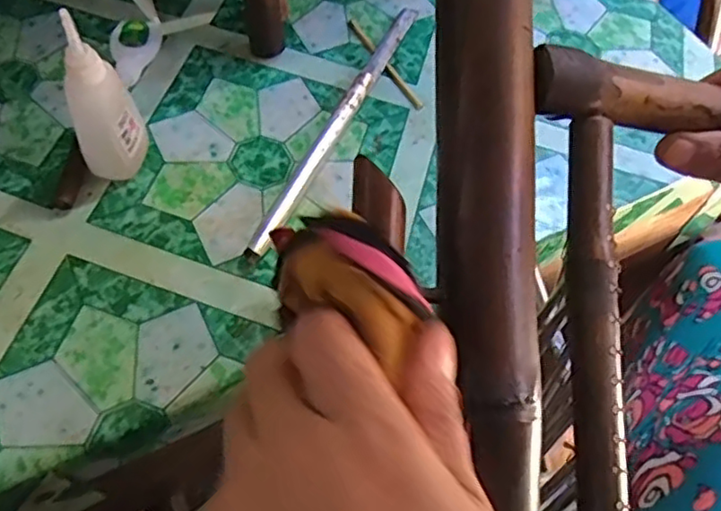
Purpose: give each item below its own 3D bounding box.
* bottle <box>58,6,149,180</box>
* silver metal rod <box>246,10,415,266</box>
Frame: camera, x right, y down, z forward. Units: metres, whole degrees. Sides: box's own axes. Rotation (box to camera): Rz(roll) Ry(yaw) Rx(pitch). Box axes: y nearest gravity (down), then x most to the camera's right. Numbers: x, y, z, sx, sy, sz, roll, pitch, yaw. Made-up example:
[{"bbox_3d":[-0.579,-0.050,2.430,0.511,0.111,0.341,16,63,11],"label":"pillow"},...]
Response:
[{"bbox_3d":[-0.145,-0.085,0.356,0.037,0.101,0.030,-21,62,-16],"label":"bottle"},{"bbox_3d":[-0.013,-0.090,0.420,0.015,0.012,0.232,23,60,11],"label":"silver metal rod"}]

